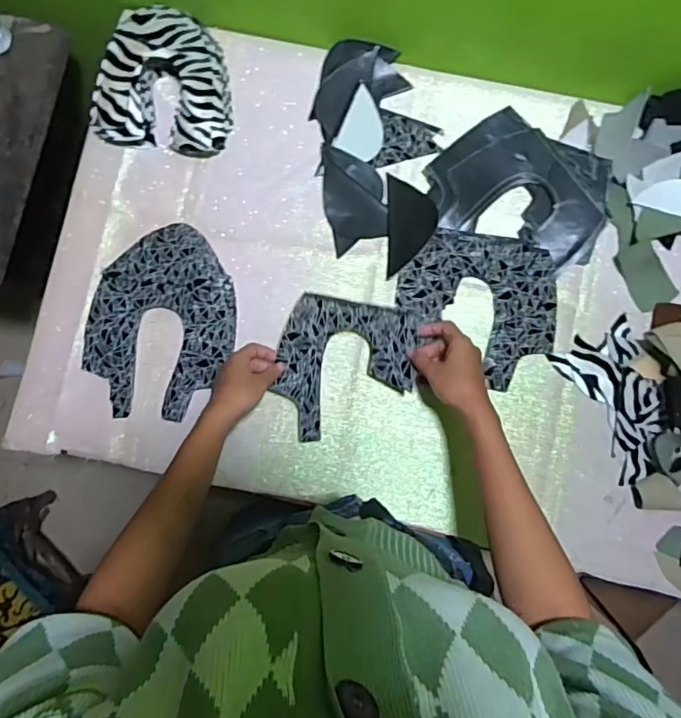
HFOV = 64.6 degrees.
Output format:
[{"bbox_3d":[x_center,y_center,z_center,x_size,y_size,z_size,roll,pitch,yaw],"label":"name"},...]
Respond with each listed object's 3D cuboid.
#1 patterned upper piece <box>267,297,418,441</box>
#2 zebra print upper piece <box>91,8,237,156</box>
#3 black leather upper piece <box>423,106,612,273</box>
[{"bbox_3d":[0.004,0.015,0.667,0.160,0.032,0.175,10,85,2],"label":"patterned upper piece"},{"bbox_3d":[-0.229,-0.367,0.702,0.173,0.076,0.181,7,85,2],"label":"zebra print upper piece"},{"bbox_3d":[0.229,-0.217,0.686,0.220,0.035,0.152,23,85,3],"label":"black leather upper piece"}]

